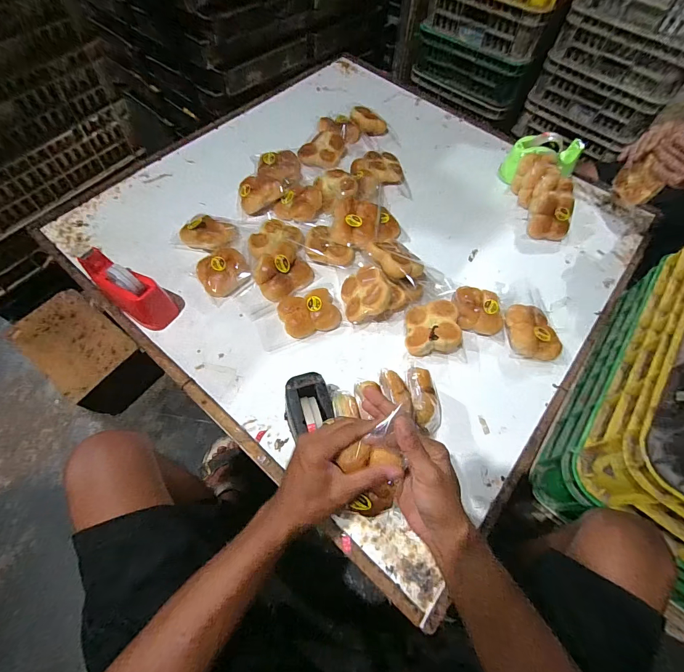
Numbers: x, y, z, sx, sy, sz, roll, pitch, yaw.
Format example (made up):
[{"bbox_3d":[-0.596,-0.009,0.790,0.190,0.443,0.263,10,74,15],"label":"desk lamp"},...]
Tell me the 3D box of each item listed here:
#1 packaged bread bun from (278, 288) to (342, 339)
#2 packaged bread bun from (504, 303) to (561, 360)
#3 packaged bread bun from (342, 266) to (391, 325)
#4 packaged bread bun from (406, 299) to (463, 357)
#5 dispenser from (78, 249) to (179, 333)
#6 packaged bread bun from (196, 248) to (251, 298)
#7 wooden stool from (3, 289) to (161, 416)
[{"bbox_3d":[-0.070,-0.054,0.758,0.122,0.040,0.099,-22,65,-15],"label":"packaged bread bun"},{"bbox_3d":[0.406,-0.008,0.744,0.103,0.052,0.121,-5,62,-6],"label":"packaged bread bun"},{"bbox_3d":[0.054,-0.090,0.763,0.105,0.038,0.109,-26,67,23],"label":"packaged bread bun"},{"bbox_3d":[0.190,-0.016,0.740,0.108,0.052,0.120,2,61,-3],"label":"packaged bread bun"},{"bbox_3d":[-0.466,-0.110,0.740,0.217,0.093,0.072,32,64,14],"label":"dispenser"},{"bbox_3d":[-0.271,-0.152,0.796,0.105,0.037,0.103,1,61,-3],"label":"packaged bread bun"},{"bbox_3d":[-0.647,0.055,0.889,0.321,0.174,0.191,35,65,15],"label":"wooden stool"}]

